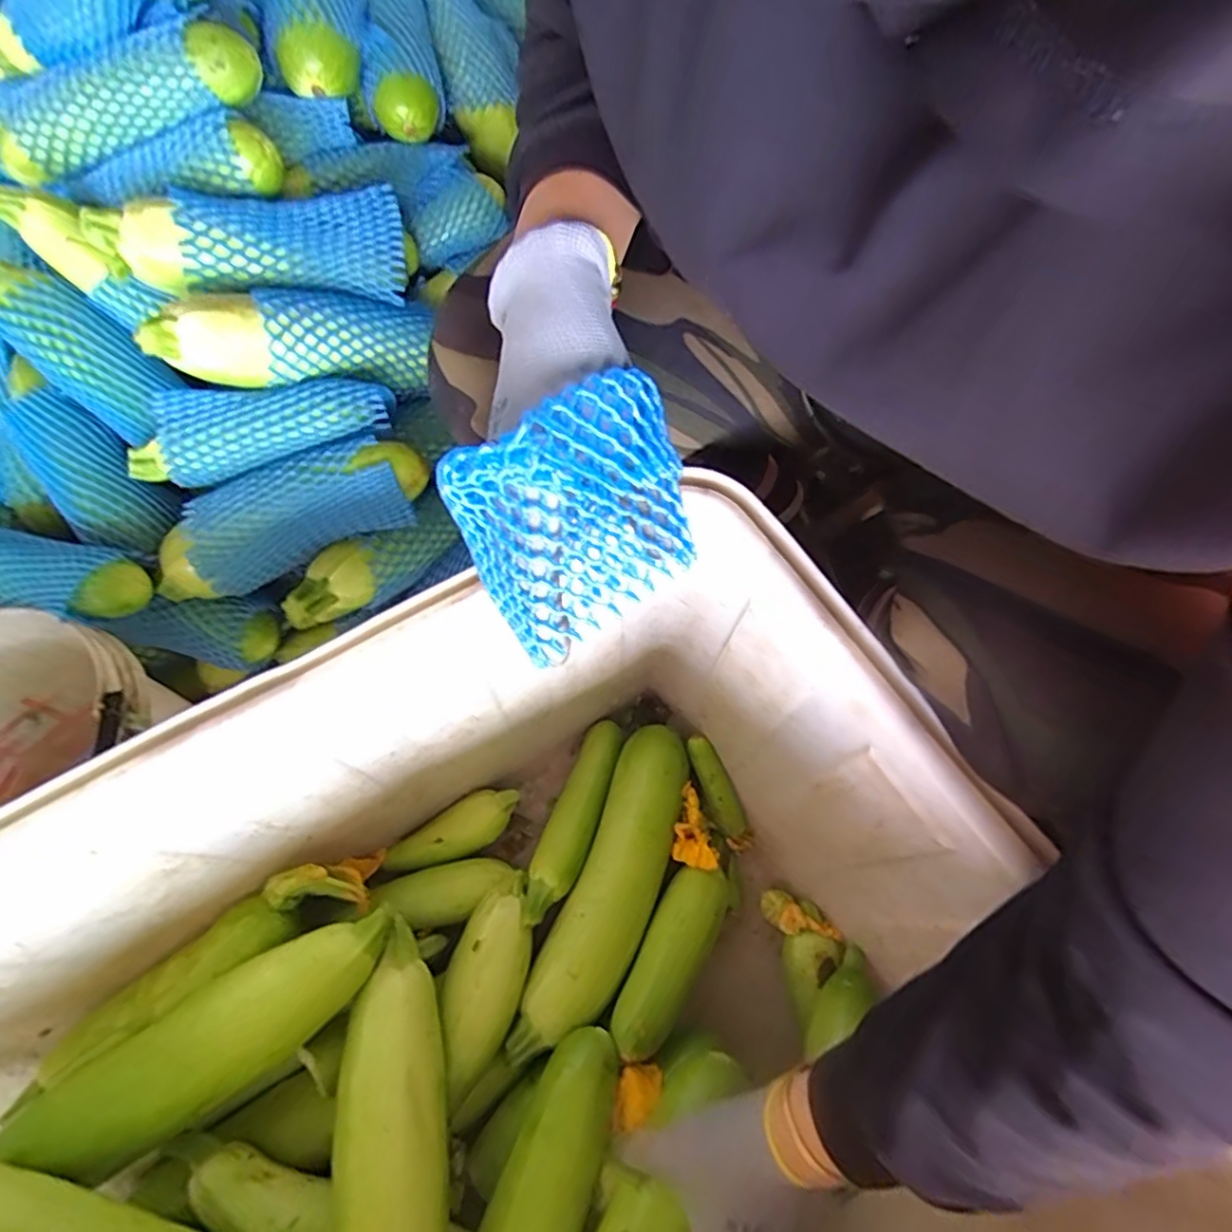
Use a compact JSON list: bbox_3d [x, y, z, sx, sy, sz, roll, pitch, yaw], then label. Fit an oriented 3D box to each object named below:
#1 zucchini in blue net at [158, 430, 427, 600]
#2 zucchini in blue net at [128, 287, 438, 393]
[{"bbox_3d":[-0.258,-0.078,0.508,0.227,0.056,0.066,-23,67,4],"label":"zucchini in blue net"},{"bbox_3d":[-0.244,-0.217,0.512,0.214,0.056,0.064,-16,64,-35],"label":"zucchini in blue net"}]

